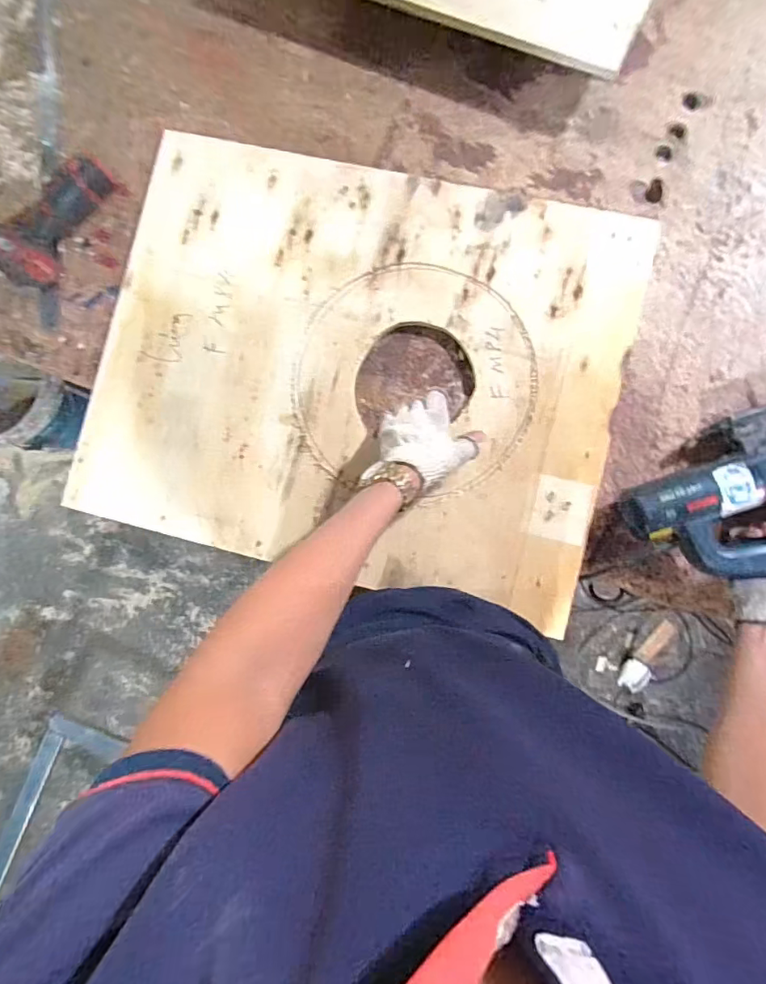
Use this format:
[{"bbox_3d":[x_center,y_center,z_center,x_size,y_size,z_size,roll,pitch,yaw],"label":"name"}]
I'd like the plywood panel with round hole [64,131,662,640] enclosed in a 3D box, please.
[{"bbox_3d":[-0.032,-0.159,0.641,0.640,0.021,0.510,13,87,5],"label":"plywood panel with round hole"}]

